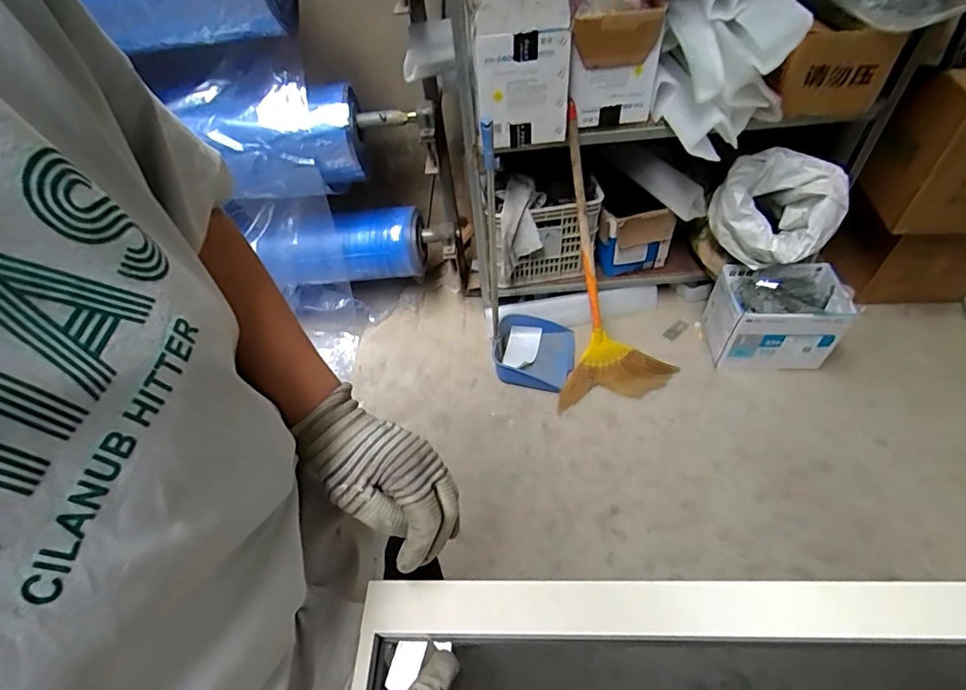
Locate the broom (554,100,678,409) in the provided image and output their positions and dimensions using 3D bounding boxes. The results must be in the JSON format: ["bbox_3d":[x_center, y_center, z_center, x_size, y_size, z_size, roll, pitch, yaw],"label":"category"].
[{"bbox_3d":[0.317,-0.211,1.402,0.384,0.860,0.163,-26,28,-20],"label":"broom"}]

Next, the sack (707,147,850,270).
[{"bbox_3d":[0.866,-0.400,1.451,0.317,0.232,0.333,30,58,29],"label":"sack"}]

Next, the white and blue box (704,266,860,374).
[{"bbox_3d":[0.914,-0.081,1.561,0.363,0.244,0.254,0,49,7],"label":"white and blue box"}]

